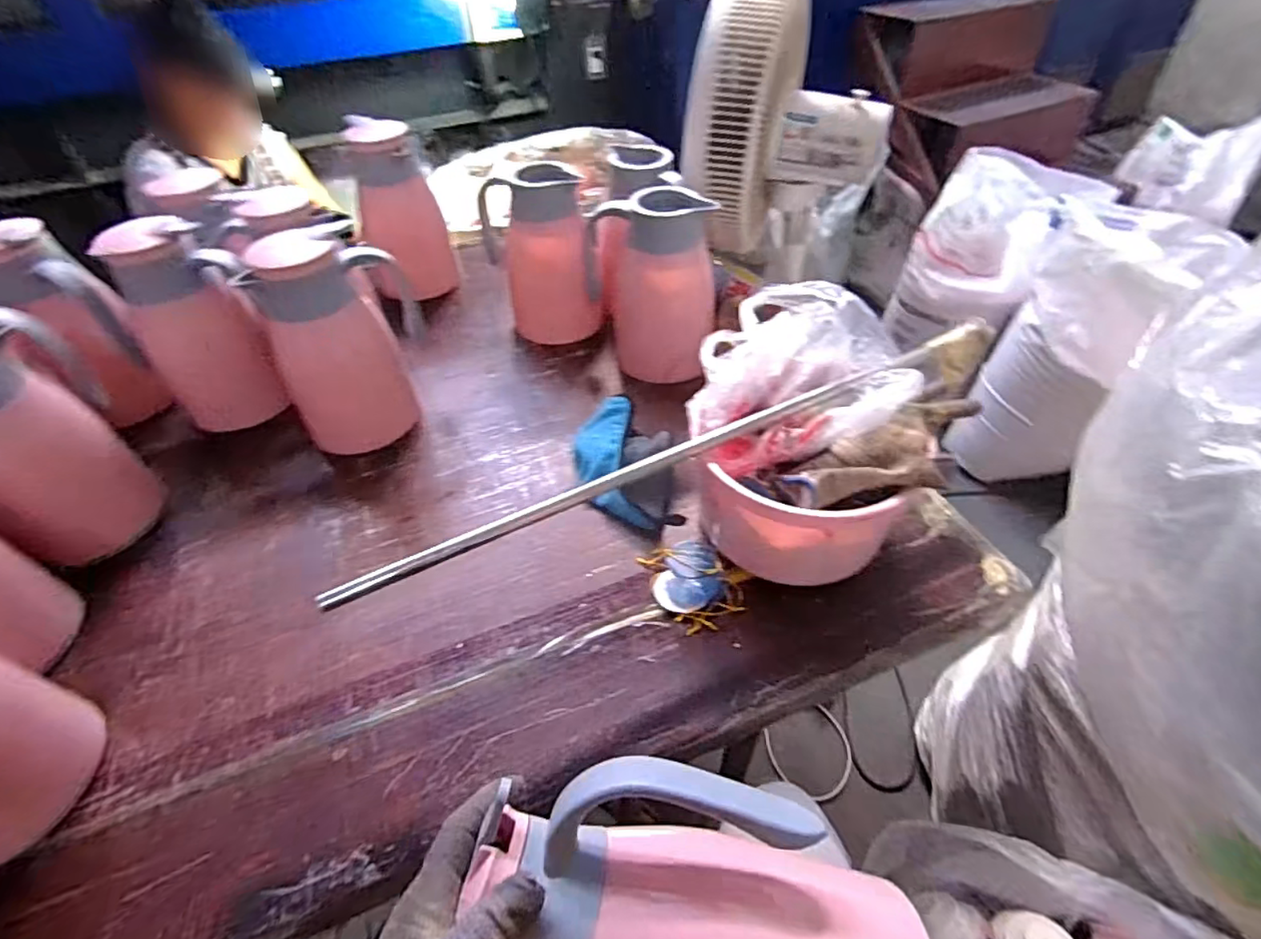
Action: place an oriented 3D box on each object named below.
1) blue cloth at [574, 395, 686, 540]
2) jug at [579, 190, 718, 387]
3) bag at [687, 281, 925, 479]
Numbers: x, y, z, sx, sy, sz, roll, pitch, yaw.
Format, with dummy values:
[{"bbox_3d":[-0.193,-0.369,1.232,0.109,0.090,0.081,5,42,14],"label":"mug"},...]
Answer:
[{"bbox_3d":[-0.009,-0.011,0.705,0.103,0.040,0.214,-16,48,-8],"label":"blue cloth"},{"bbox_3d":[0.027,-0.243,0.788,0.161,0.213,0.138,-6,47,1],"label":"jug"},{"bbox_3d":[0.166,-0.098,0.599,0.218,0.097,0.180,-7,47,0],"label":"bag"}]

